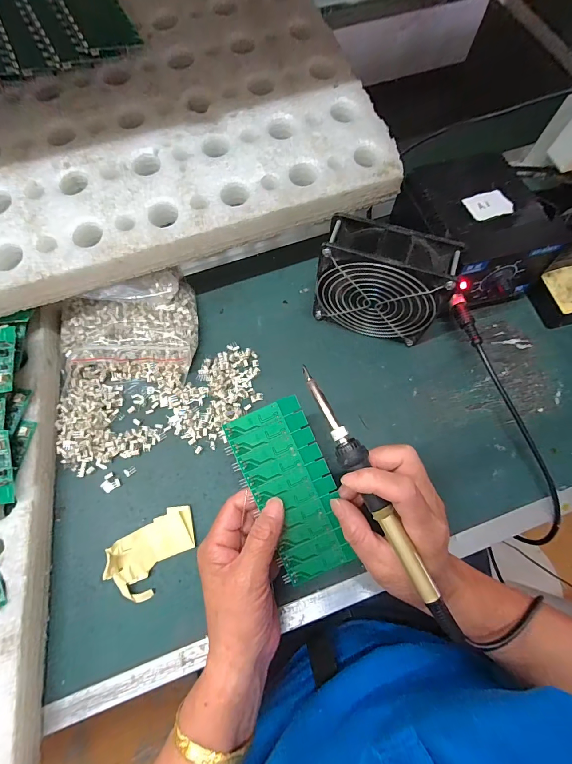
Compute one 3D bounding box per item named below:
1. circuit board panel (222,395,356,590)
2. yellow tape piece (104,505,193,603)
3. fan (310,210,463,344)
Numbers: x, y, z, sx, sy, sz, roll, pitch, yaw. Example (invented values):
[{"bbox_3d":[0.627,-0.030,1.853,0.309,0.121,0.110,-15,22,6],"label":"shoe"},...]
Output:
[{"bbox_3d":[0.007,0.086,0.278,0.061,0.004,0.139,-23,91,-3],"label":"circuit board panel"},{"bbox_3d":[-0.117,0.153,0.316,0.080,0.021,0.051,-36,74,-12],"label":"yellow tape piece"},{"bbox_3d":[0.089,-0.092,0.345,0.116,0.122,0.042,19,71,6],"label":"fan"}]

